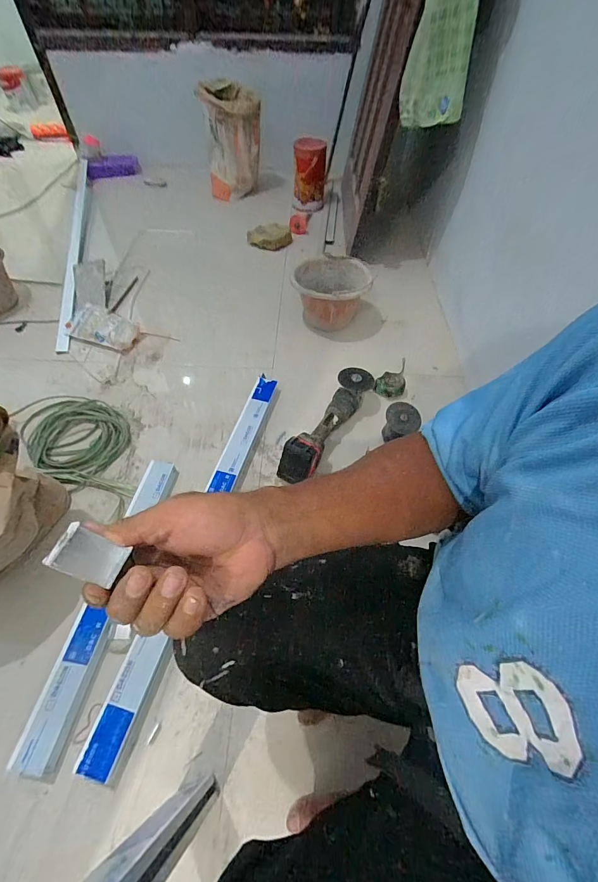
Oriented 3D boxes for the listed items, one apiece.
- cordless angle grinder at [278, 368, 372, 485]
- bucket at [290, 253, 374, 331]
[{"bbox_3d":[0.077,-0.050,0.970,0.086,0.105,0.389,25,58,16],"label":"cordless angle grinder"},{"bbox_3d":[0.111,-0.513,1.237,0.242,0.143,0.238,1,55,-1],"label":"bucket"}]

